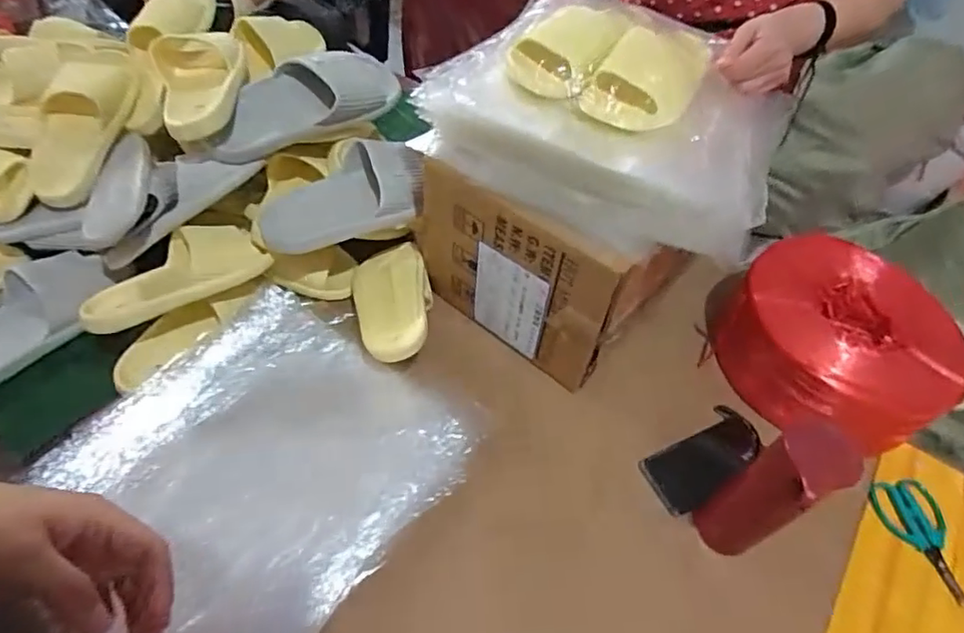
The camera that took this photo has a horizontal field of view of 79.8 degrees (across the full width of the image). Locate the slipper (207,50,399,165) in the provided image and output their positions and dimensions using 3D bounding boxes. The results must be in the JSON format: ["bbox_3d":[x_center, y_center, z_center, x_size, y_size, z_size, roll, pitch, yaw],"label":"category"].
[{"bbox_3d":[-0.248,-0.299,0.792,0.273,0.068,0.099,-28,60,-24],"label":"slipper"}]

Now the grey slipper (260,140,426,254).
[{"bbox_3d":[-0.189,-0.155,0.808,0.236,0.075,0.124,-26,80,-13],"label":"grey slipper"}]

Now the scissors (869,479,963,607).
[{"bbox_3d":[0.549,0.275,0.713,0.080,0.020,0.152,-5,53,-9],"label":"scissors"}]

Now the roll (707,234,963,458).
[{"bbox_3d":[0.483,0.033,0.788,0.256,0.124,0.277,-27,60,-24],"label":"roll"}]

